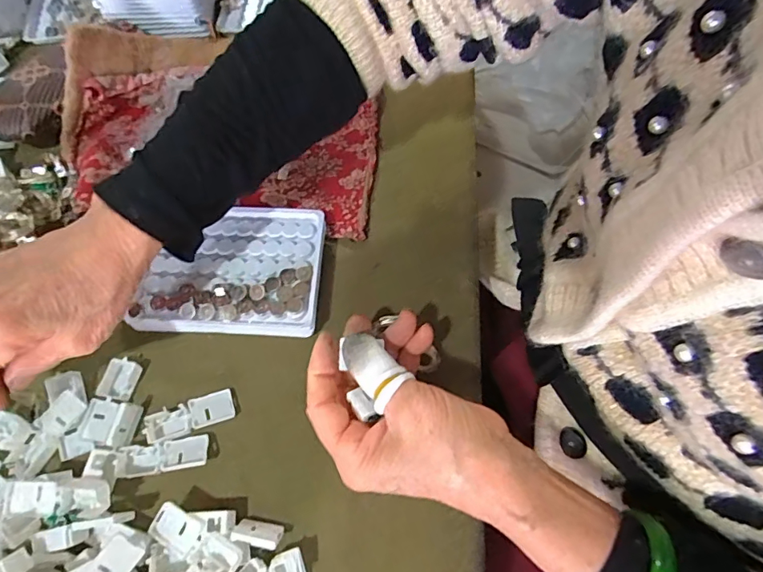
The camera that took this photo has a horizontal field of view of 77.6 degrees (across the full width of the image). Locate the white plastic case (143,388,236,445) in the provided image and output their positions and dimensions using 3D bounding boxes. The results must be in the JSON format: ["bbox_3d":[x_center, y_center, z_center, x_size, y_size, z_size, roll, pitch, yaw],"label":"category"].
[{"bbox_3d":[-0.126,0.086,0.313,0.054,0.009,0.020,-18,66,-8],"label":"white plastic case"}]

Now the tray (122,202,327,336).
[{"bbox_3d":[-0.106,-0.012,0.348,0.123,0.026,0.097,2,64,1],"label":"tray"}]

